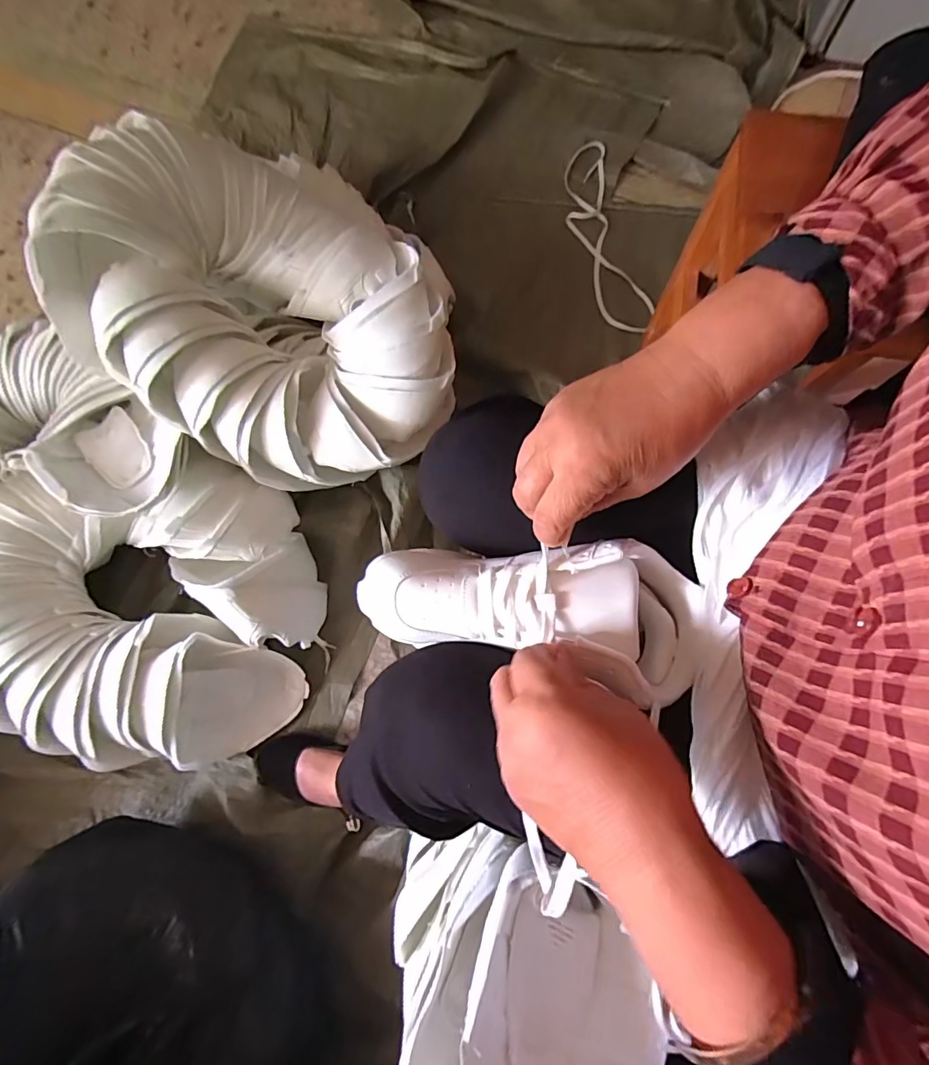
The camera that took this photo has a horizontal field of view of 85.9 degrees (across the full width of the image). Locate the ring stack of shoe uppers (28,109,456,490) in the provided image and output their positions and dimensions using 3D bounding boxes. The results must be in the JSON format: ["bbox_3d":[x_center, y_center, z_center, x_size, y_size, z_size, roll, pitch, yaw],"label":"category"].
[{"bbox_3d":[-0.259,-0.283,0.672,0.470,0.234,0.368,24,79,8],"label":"ring stack of shoe uppers"}]

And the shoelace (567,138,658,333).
[{"bbox_3d":[0.262,-0.577,0.960,0.108,0.017,0.436,-8,77,1],"label":"shoelace"}]

